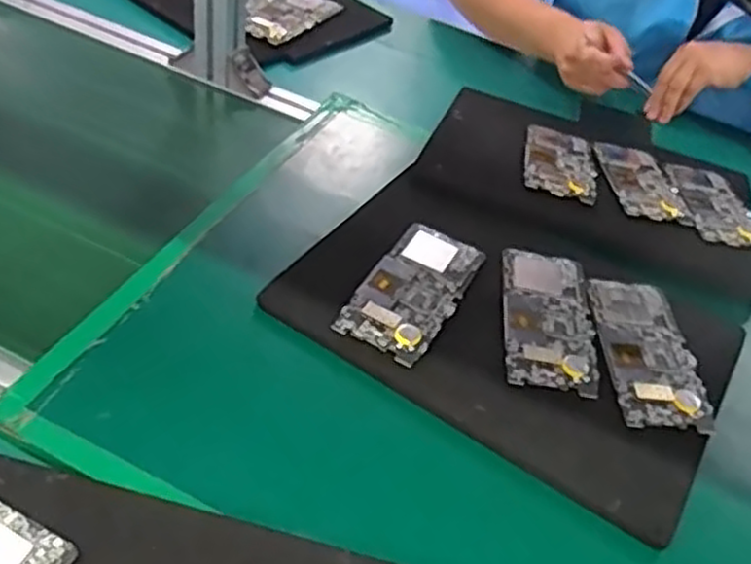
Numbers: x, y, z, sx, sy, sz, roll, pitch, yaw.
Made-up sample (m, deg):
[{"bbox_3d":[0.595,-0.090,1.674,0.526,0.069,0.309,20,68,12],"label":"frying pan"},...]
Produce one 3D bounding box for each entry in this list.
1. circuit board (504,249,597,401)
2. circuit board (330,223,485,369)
[{"bbox_3d":[0.141,0.026,0.614,0.070,0.007,0.152,12,45,0],"label":"circuit board"},{"bbox_3d":[0.032,0.005,0.614,0.072,0.012,0.147,26,46,14],"label":"circuit board"}]

